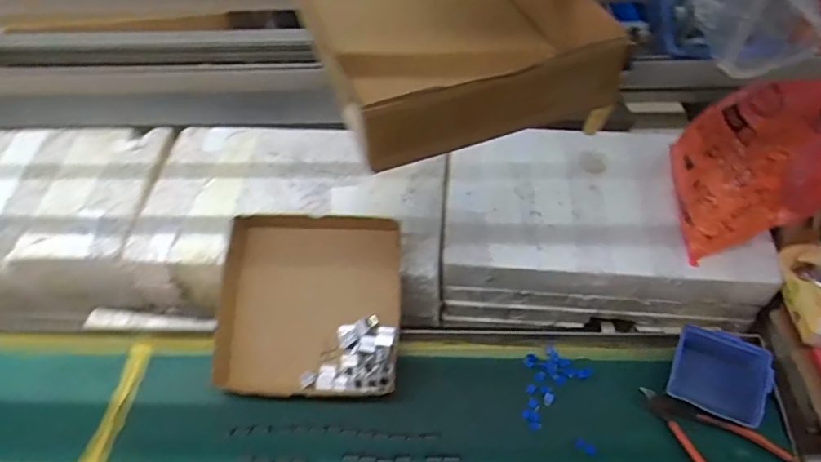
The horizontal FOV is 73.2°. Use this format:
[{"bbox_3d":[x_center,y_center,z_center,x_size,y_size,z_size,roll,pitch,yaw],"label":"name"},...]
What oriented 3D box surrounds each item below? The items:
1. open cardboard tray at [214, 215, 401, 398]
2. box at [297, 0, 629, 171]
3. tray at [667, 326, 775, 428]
[{"bbox_3d":[-0.126,0.097,0.730,0.234,0.072,0.231,-1,78,4],"label":"open cardboard tray"},{"bbox_3d":[0.015,-0.241,0.589,0.233,0.095,0.409,-15,49,-10],"label":"box"},{"bbox_3d":[0.371,0.173,0.665,0.102,0.044,0.094,22,53,21],"label":"tray"}]

